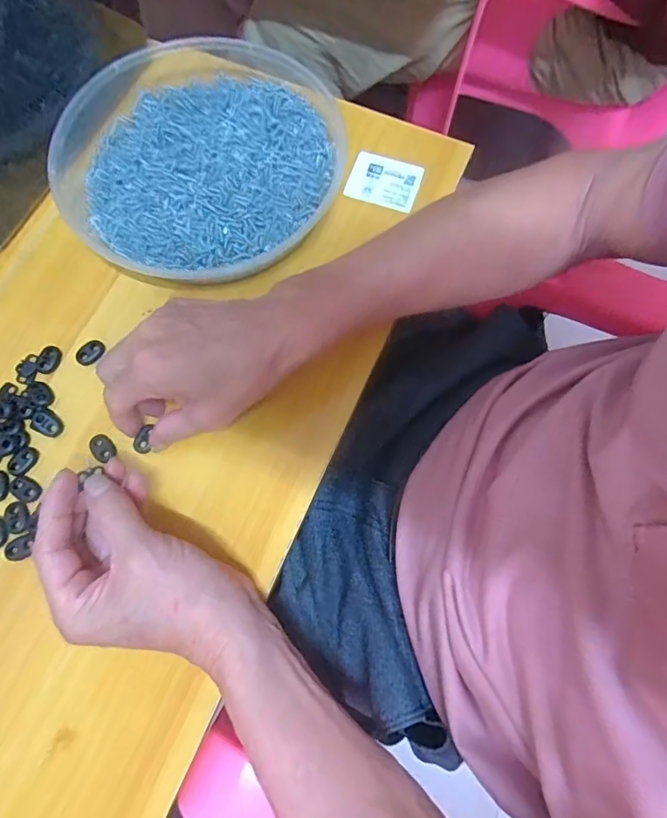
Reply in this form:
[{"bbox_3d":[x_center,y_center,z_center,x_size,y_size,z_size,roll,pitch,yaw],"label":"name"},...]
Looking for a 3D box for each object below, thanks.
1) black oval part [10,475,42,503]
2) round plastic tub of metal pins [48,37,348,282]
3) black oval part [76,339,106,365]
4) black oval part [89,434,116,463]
[{"bbox_3d":[-0.216,0.056,0.355,0.023,0.004,0.015,28,75,8],"label":"black oval part"},{"bbox_3d":[-0.108,-0.205,0.419,0.210,0.040,0.233,34,76,10],"label":"round plastic tub of metal pins"},{"bbox_3d":[-0.185,-0.043,0.387,0.013,0.009,0.022,26,74,8],"label":"black oval part"},{"bbox_3d":[-0.165,0.027,0.361,0.014,0.004,0.022,-41,77,-12],"label":"black oval part"}]

